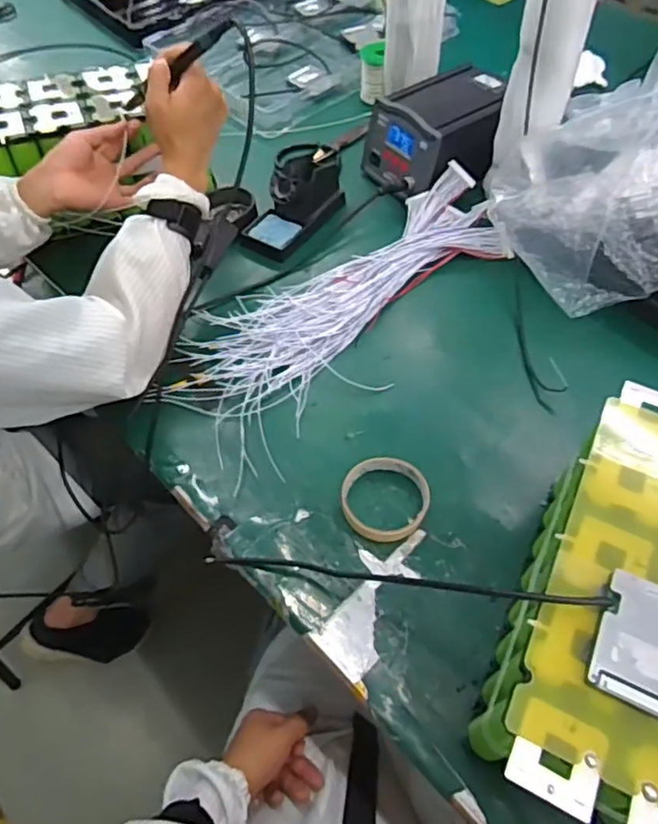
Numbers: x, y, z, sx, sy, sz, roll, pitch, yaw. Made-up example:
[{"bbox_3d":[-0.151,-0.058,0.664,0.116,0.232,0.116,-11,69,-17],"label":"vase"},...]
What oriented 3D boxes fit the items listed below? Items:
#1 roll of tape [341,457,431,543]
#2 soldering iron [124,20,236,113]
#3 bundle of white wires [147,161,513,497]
[{"bbox_3d":[0.055,0.085,0.600,0.085,0.016,0.081,-1,57,1],"label":"roll of tape"},{"bbox_3d":[-0.168,-0.358,0.650,0.025,0.018,0.252,-44,30,-23],"label":"soldering iron"},{"bbox_3d":[0.019,-0.137,0.743,0.192,0.040,0.489,39,66,23],"label":"bundle of white wires"}]

